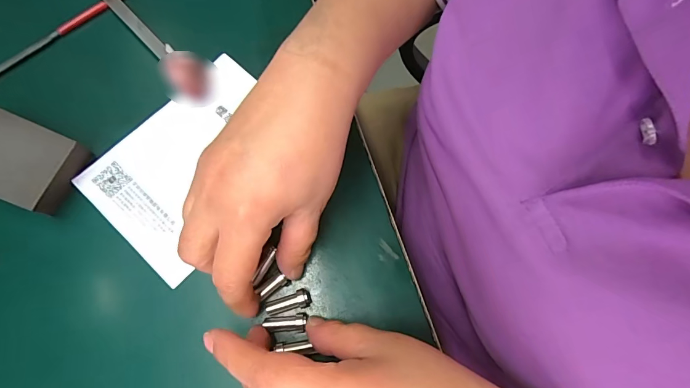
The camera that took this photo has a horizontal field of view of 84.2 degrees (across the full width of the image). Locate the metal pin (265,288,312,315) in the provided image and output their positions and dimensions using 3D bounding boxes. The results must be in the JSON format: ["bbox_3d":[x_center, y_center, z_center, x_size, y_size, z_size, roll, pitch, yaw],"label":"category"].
[{"bbox_3d":[-0.035,0.067,0.236,0.028,0.010,0.011,-12,74,-5],"label":"metal pin"}]

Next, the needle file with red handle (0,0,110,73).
[{"bbox_3d":[-0.231,-0.114,0.288,0.156,0.010,0.013,-38,78,-12],"label":"needle file with red handle"}]

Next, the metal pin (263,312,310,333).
[{"bbox_3d":[-0.036,0.079,0.232,0.026,0.007,0.010,-2,73,1],"label":"metal pin"}]

